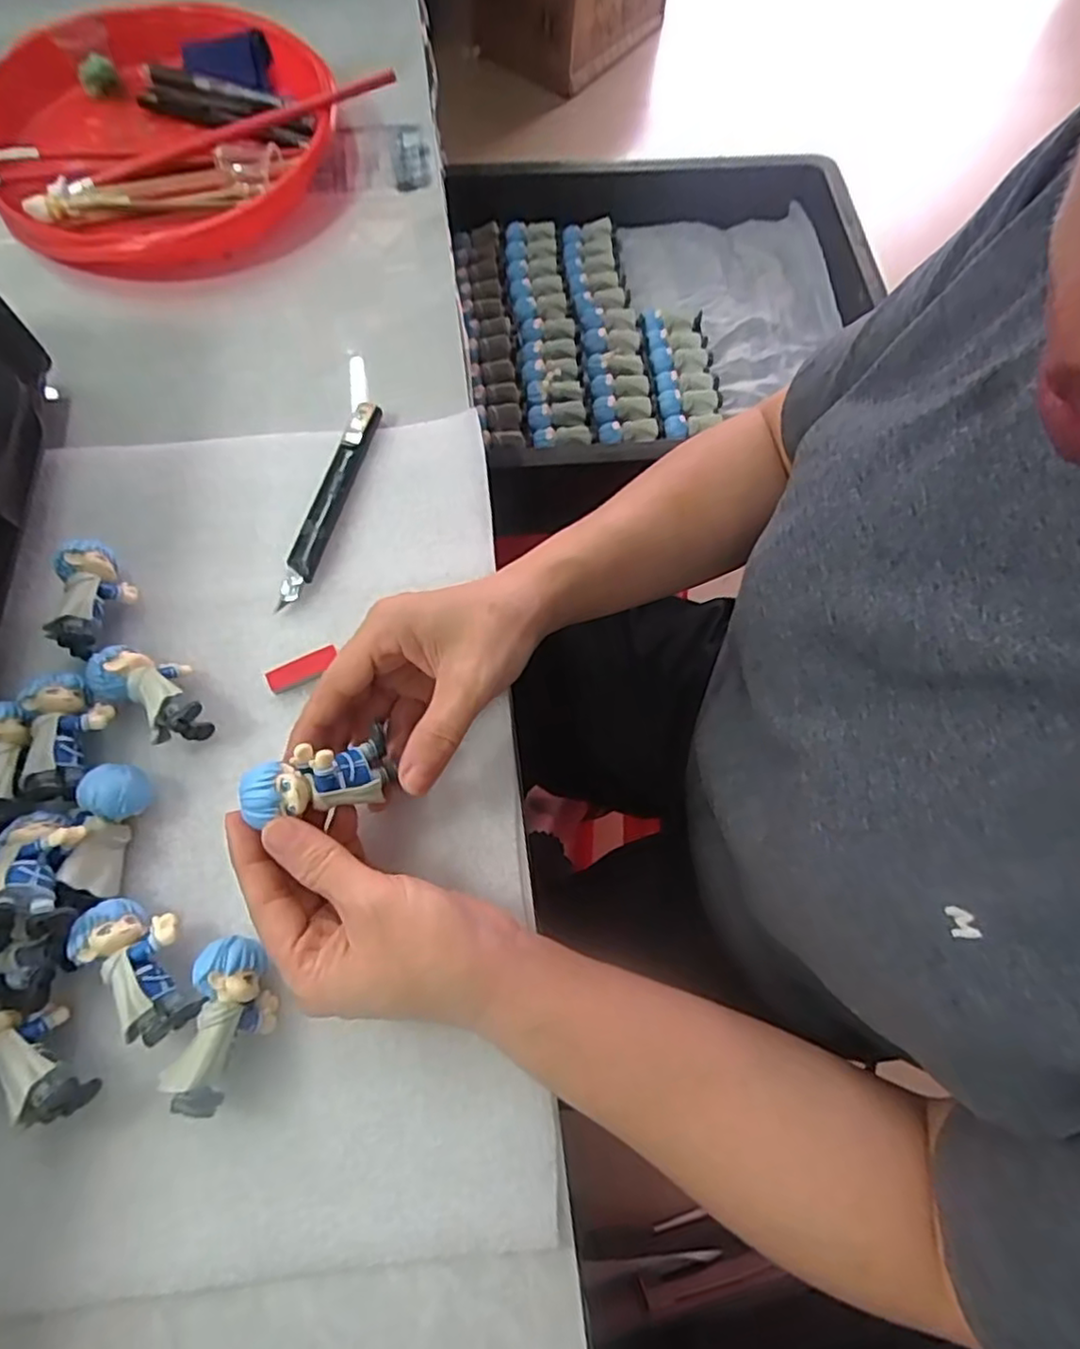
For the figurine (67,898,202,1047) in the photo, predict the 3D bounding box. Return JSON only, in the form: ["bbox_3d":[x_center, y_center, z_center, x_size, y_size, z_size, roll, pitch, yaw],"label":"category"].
[{"bbox_3d":[-0.166,0.120,0.281,0.060,0.028,0.033,42,73,13],"label":"figurine"}]

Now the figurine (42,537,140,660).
[{"bbox_3d":[-0.228,-0.040,0.341,0.030,0.029,0.061,-12,70,-6],"label":"figurine"}]

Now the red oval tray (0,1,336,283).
[{"bbox_3d":[-0.269,-0.391,0.475,0.251,0.033,0.244,39,73,12],"label":"red oval tray"}]

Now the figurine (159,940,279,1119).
[{"bbox_3d":[-0.127,0.140,0.271,0.030,0.033,0.059,8,69,1],"label":"figurine"}]

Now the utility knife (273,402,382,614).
[{"bbox_3d":[-0.119,-0.100,0.377,0.014,0.011,0.138,13,69,3],"label":"utility knife"}]

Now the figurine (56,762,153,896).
[{"bbox_3d":[-0.196,0.068,0.301,0.027,0.026,0.053,12,69,3],"label":"figurine"}]

